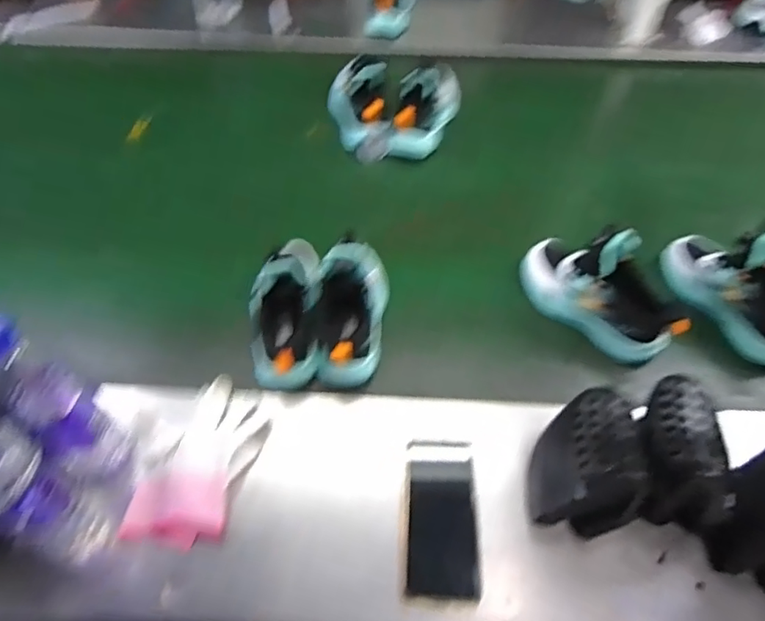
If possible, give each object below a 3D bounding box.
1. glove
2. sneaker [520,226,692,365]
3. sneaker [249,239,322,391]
[{"bbox_3d":[-0.203,0.153,0.591,0.132,0.031,0.176,8,54,4],"label":"glove"},{"bbox_3d":[0.274,-0.033,0.695,0.210,0.114,0.088,38,61,23],"label":"sneaker"},{"bbox_3d":[-0.115,0.014,0.645,0.077,0.165,0.083,9,14,5],"label":"sneaker"}]

